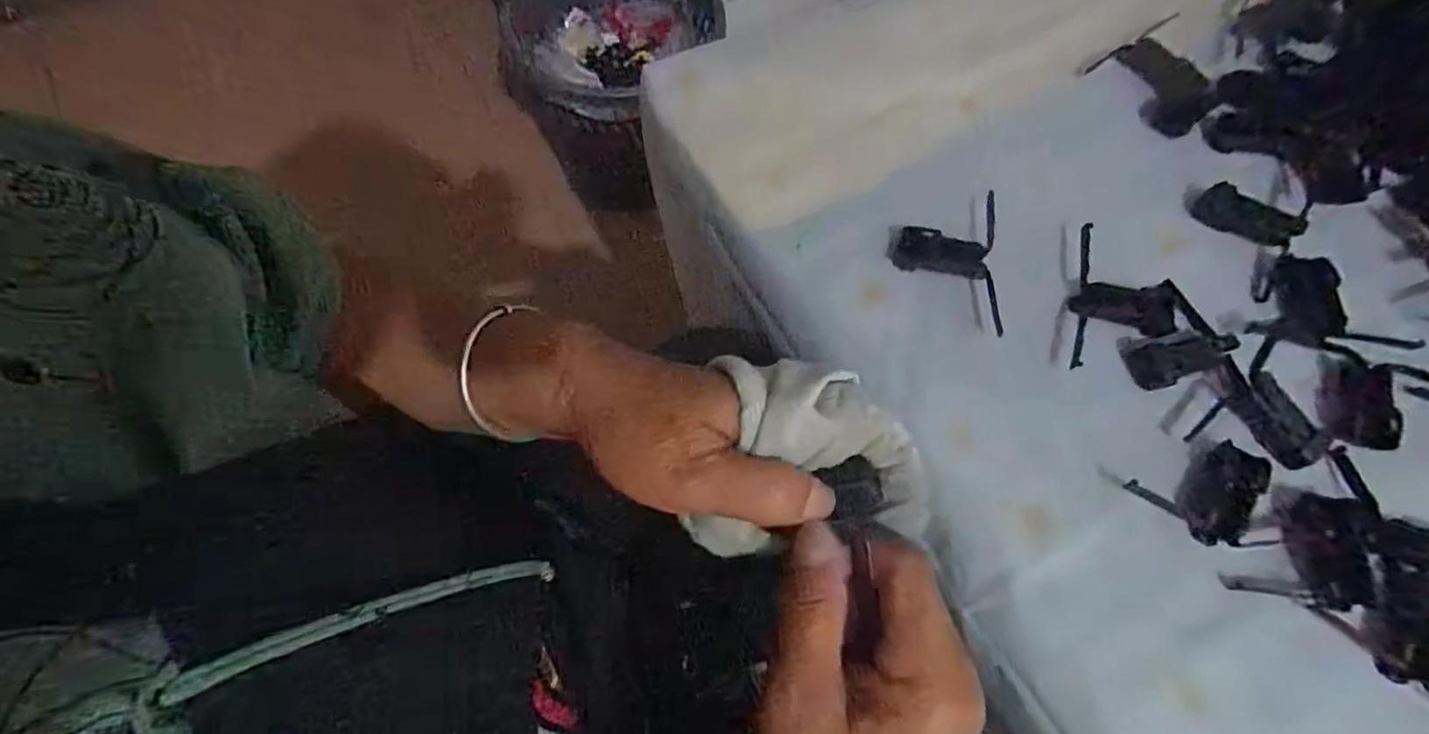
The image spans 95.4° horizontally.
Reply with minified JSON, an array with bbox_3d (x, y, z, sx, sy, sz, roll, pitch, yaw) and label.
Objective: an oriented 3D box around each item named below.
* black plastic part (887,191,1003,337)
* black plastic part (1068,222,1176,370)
[{"bbox_3d":[0.120,-0.054,0.338,0.053,0.011,0.077,3,66,-1],"label":"black plastic part"},{"bbox_3d":[0.207,-0.030,0.329,0.050,0.010,0.078,14,66,4],"label":"black plastic part"}]

